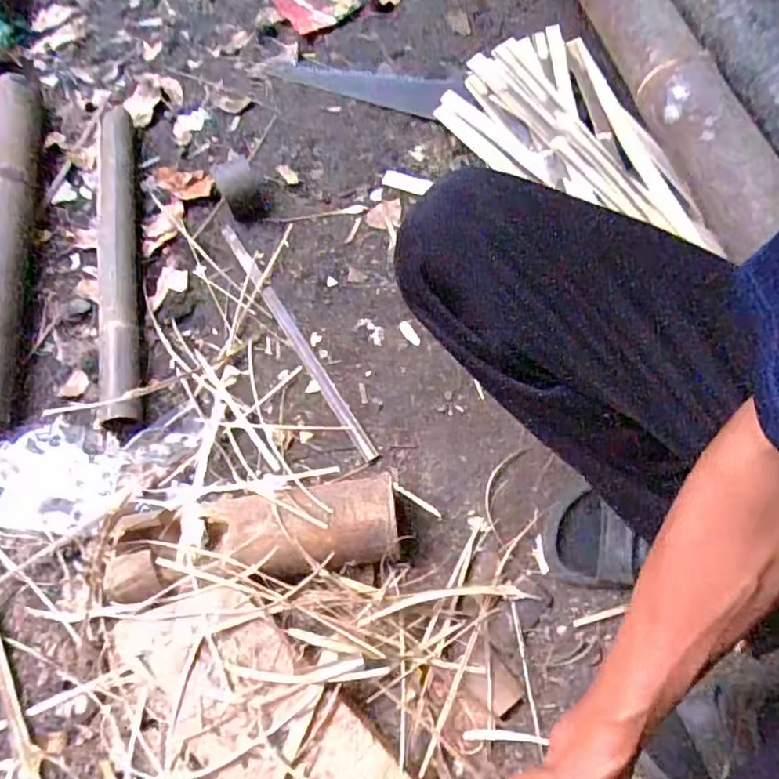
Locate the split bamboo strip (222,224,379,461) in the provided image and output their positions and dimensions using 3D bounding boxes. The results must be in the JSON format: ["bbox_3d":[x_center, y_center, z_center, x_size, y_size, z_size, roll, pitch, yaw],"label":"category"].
[{"bbox_3d":[-0.121,-0.070,0.740,0.020,0.012,0.377,-30,68,-11],"label":"split bamboo strip"}]

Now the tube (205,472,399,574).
[{"bbox_3d":[-0.083,0.134,0.602,0.186,0.072,0.094,-11,65,3],"label":"tube"}]

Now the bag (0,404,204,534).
[{"bbox_3d":[-0.363,0.081,0.648,0.301,0.071,0.131,-6,65,0],"label":"bag"}]

